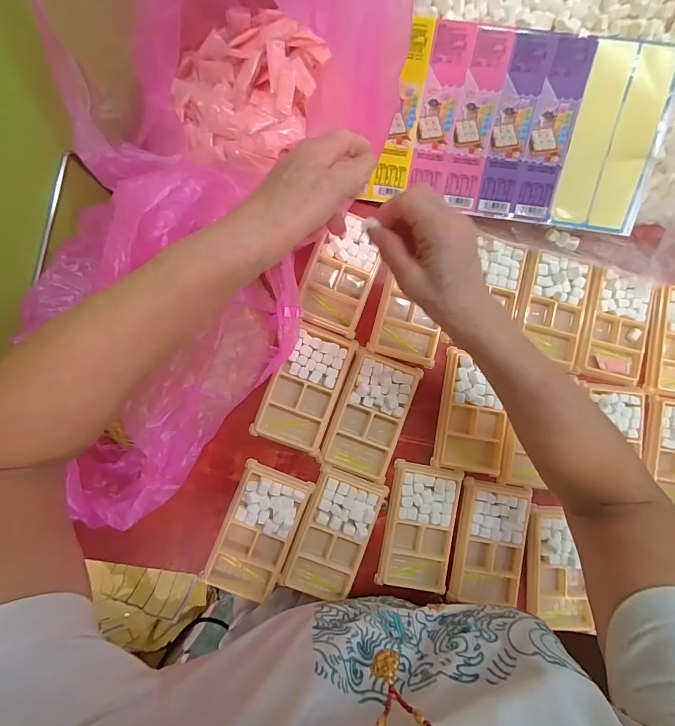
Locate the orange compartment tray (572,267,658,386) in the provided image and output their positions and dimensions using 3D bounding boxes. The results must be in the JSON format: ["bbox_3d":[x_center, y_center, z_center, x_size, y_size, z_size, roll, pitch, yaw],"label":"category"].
[{"bbox_3d":[0.335,-0.044,0.440,0.087,0.014,0.130,11,89,-3],"label":"orange compartment tray"}]

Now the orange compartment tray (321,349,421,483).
[{"bbox_3d":[0.039,0.060,0.412,0.076,0.011,0.133,20,89,-3],"label":"orange compartment tray"}]

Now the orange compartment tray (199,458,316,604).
[{"bbox_3d":[-0.087,0.188,0.401,0.078,0.020,0.139,22,88,-3],"label":"orange compartment tray"}]

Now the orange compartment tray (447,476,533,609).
[{"bbox_3d":[0.175,0.210,0.414,0.077,0.014,0.141,11,89,-3],"label":"orange compartment tray"}]

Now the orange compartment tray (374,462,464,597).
[{"bbox_3d":[0.094,0.187,0.413,0.078,0.011,0.138,11,89,-3],"label":"orange compartment tray"}]

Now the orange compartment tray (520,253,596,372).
[{"bbox_3d":[0.261,-0.065,0.437,0.075,0.015,0.125,14,89,-3],"label":"orange compartment tray"}]

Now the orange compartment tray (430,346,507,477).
[{"bbox_3d":[0.159,0.059,0.420,0.078,0.013,0.133,10,89,-3],"label":"orange compartment tray"}]

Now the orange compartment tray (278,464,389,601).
[{"bbox_3d":[-0.004,0.190,0.408,0.077,0.013,0.134,22,88,-3],"label":"orange compartment tray"}]

